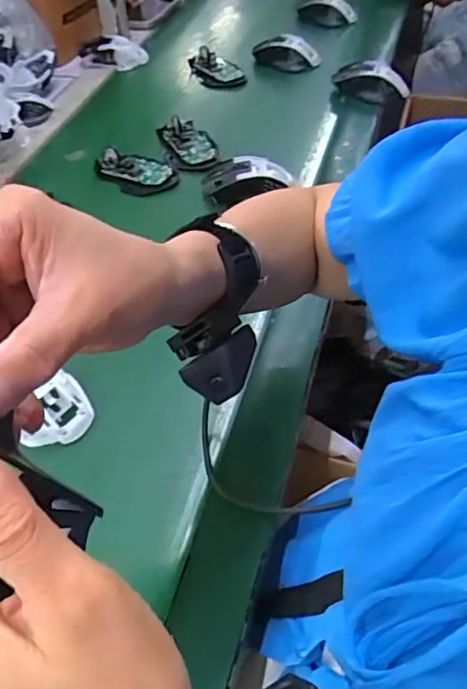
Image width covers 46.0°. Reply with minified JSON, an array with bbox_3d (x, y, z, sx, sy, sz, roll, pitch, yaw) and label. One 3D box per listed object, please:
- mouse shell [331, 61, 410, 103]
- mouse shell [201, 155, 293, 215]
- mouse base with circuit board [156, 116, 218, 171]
[{"bbox_3d":[0.205,-0.392,0.825,0.104,0.059,0.051,15,54,19],"label":"mouse shell"},{"bbox_3d":[0.015,-0.198,0.668,0.107,0.033,0.064,-3,50,4],"label":"mouse shell"},{"bbox_3d":[-0.059,-0.276,0.745,0.060,0.026,0.101,-20,51,-10],"label":"mouse base with circuit board"}]

